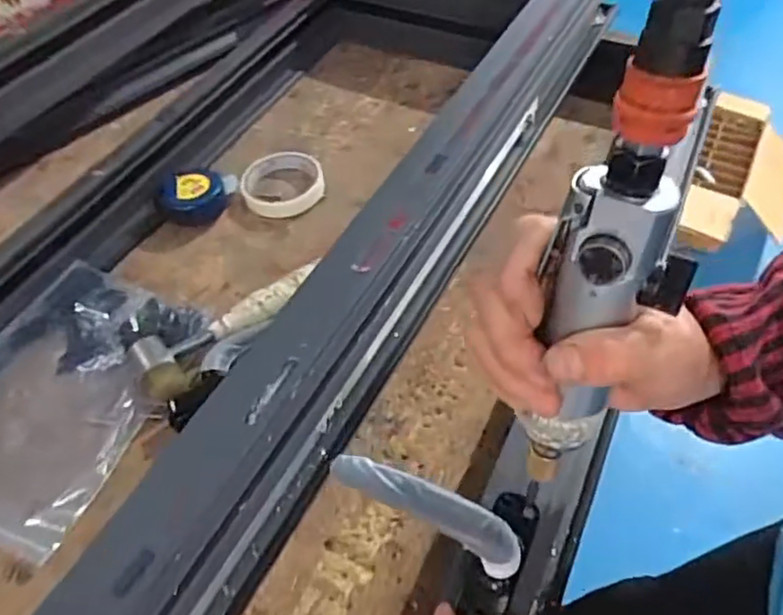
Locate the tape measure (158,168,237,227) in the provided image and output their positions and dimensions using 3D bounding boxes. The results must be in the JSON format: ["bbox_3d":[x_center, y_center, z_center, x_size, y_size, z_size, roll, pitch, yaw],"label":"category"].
[{"bbox_3d":[-0.201,-0.114,0.654,0.080,0.035,0.058,-16,53,-11],"label":"tape measure"}]

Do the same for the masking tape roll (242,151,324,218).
[{"bbox_3d":[-0.118,-0.136,0.680,0.087,0.018,0.084,-1,52,1],"label":"masking tape roll"}]

